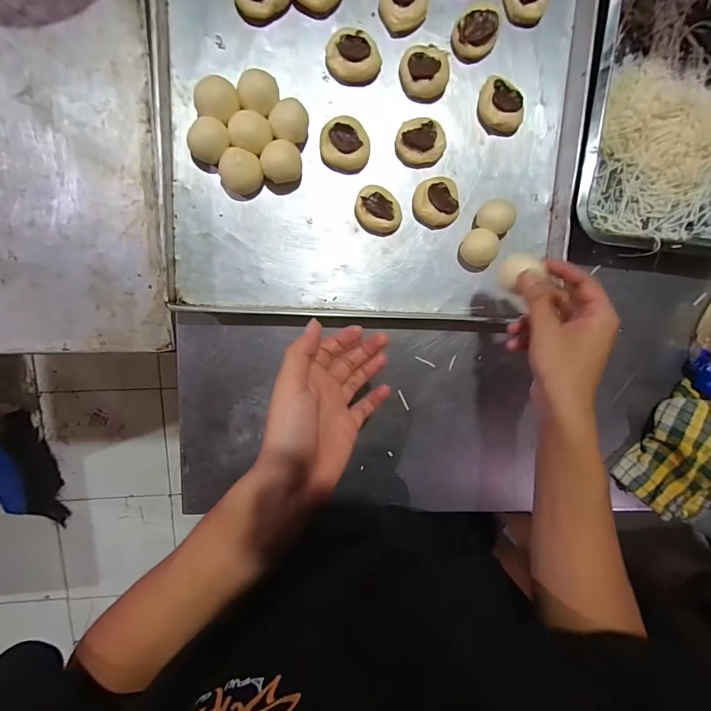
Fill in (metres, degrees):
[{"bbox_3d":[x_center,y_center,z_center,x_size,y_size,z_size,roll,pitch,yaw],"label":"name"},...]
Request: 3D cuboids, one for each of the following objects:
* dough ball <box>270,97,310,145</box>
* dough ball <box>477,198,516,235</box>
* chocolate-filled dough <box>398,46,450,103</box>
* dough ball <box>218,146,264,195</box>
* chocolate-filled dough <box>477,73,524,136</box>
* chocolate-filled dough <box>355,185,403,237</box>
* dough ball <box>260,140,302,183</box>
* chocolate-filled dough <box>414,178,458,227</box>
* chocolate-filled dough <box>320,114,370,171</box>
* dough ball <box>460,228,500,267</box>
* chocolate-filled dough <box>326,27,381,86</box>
[{"bbox_3d":[-0.070,-0.248,0.394,0.039,0.026,0.041,0,97,-3],"label":"dough ball"},{"bbox_3d":[0.163,-0.161,0.429,0.040,0.026,0.035,18,95,-5],"label":"dough ball"},{"bbox_3d":[0.077,-0.310,0.402,0.053,0.021,0.050,0,97,-3],"label":"chocolate-filled dough"},{"bbox_3d":[-0.122,-0.196,0.394,0.041,0.029,0.040,0,97,-3],"label":"dough ball"},{"bbox_3d":[0.165,-0.282,0.414,0.051,0.019,0.052,11,96,-4],"label":"chocolate-filled dough"},{"bbox_3d":[0.027,-0.166,0.422,0.054,0.019,0.048,23,95,-5],"label":"chocolate-filled dough"},{"bbox_3d":[-0.079,-0.208,0.398,0.041,0.024,0.040,0,97,-3],"label":"dough ball"},{"bbox_3d":[0.095,-0.178,0.426,0.053,0.015,0.051,6,96,-4],"label":"chocolate-filled dough"},{"bbox_3d":[-0.011,-0.234,0.408,0.054,0.014,0.050,2,97,-3],"label":"chocolate-filled dough"},{"bbox_3d":[0.145,-0.127,0.434,0.039,0.025,0.040,0,97,-3],"label":"dough ball"},{"bbox_3d":[-0.001,-0.321,0.396,0.057,0.014,0.046,4,97,-4],"label":"chocolate-filled dough"}]

